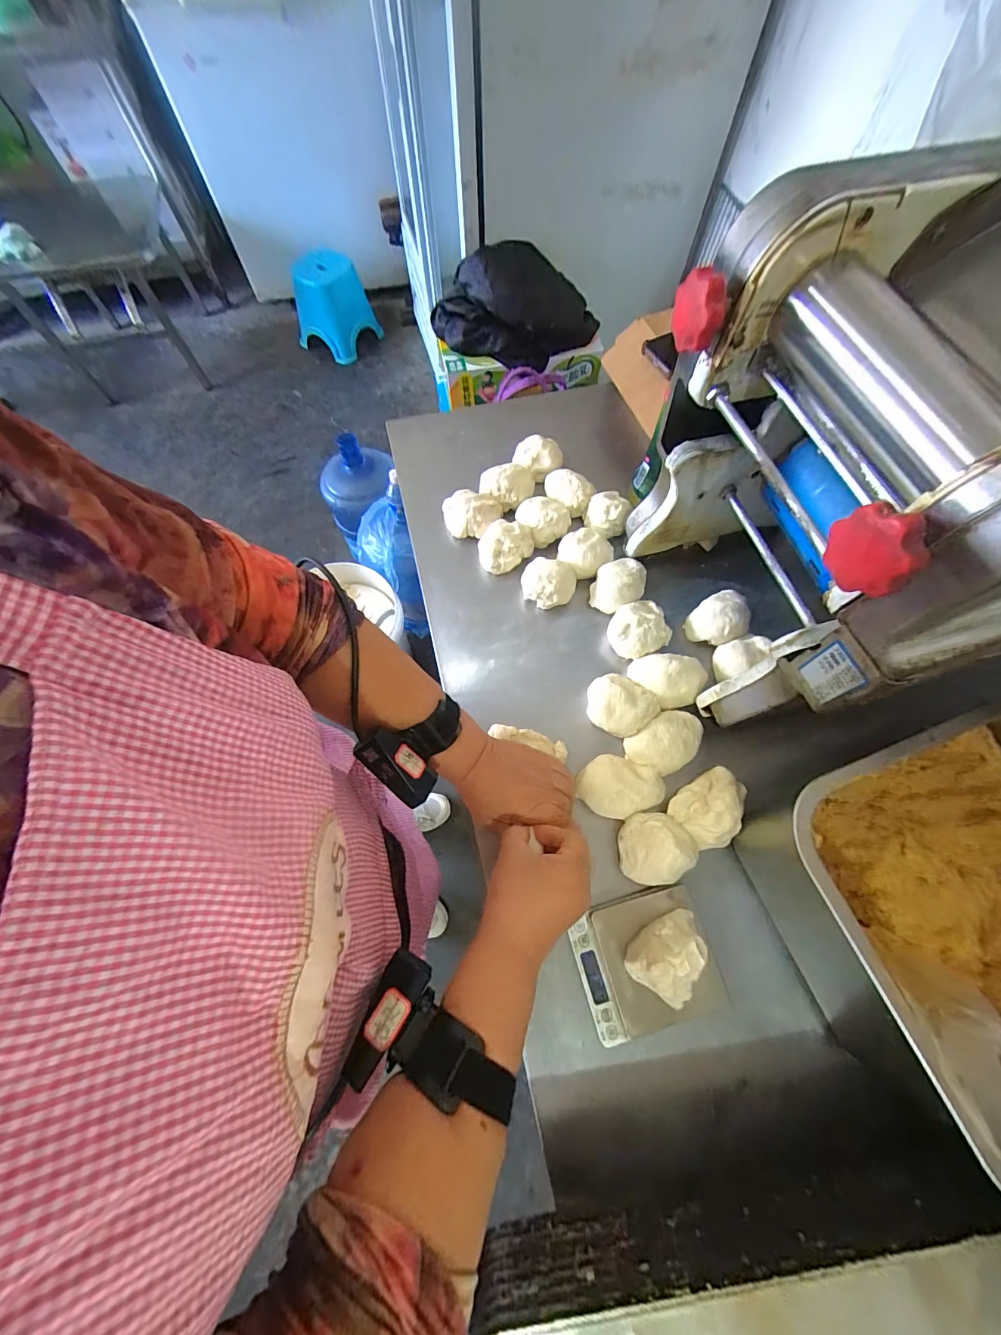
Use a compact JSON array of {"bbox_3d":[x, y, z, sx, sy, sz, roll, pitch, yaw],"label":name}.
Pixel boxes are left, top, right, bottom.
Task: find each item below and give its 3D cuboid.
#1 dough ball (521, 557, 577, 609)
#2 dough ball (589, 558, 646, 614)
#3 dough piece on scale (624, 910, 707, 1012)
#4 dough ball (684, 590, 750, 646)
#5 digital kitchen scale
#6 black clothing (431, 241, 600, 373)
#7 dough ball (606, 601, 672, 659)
[{"bbox_3d":[0.061,-0.108,0.552,0.069,0.049,0.061,17,69,6],"label":"dough ball"},{"bbox_3d":[0.152,-0.105,0.553,0.062,0.043,0.077,25,70,10],"label":"dough ball"},{"bbox_3d":[0.149,0.249,0.378,0.056,0.058,0.071,32,71,12],"label":"dough piece on scale"},{"bbox_3d":[0.273,-0.060,0.527,0.076,0.037,0.058,-33,72,-13],"label":"dough ball"},{"bbox_3d":[0.135,0.274,0.399,0.122,0.016,0.102,-15,69,-6],"label":"digital kitchen scale"},{"bbox_3d":[0.031,-0.760,0.907,0.342,0.156,0.159,7,68,2],"label":"black clothing"},{"bbox_3d":[0.169,-0.045,0.531,0.071,0.038,0.066,0,68,0],"label":"dough ball"}]

